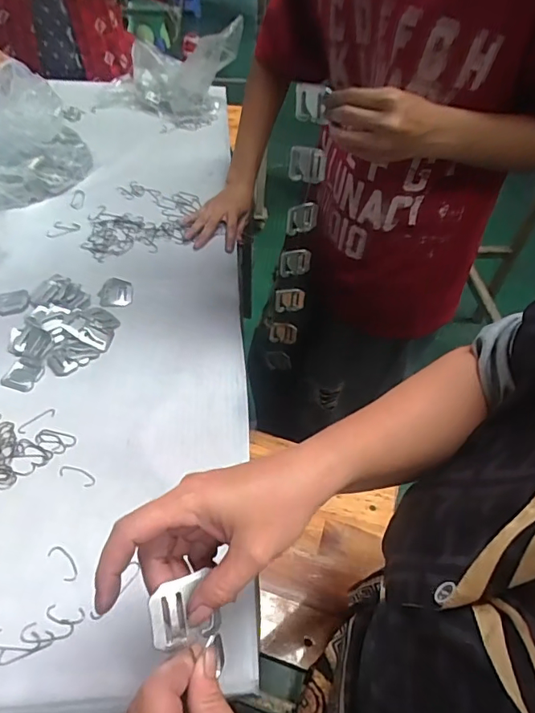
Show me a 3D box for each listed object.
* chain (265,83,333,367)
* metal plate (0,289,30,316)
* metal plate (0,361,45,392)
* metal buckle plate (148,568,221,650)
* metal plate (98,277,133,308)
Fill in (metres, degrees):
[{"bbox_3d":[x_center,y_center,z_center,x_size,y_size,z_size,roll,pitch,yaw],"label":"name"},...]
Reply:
[{"bbox_3d":[0.034,-0.126,0.614,0.039,0.388,0.028,13,49,7],"label":"chain"},{"bbox_3d":[-0.330,-0.072,0.626,0.039,0.004,0.043,-10,51,-13],"label":"metal plate"},{"bbox_3d":[-0.282,0.023,0.556,0.037,0.005,0.035,15,50,9],"label":"metal plate"},{"bbox_3d":[-0.048,0.147,0.277,0.038,0.006,0.039,-11,88,-25],"label":"metal buckle plate"},{"bbox_3d":[-0.203,-0.086,0.649,0.042,0.005,0.050,-2,49,-6],"label":"metal plate"}]

